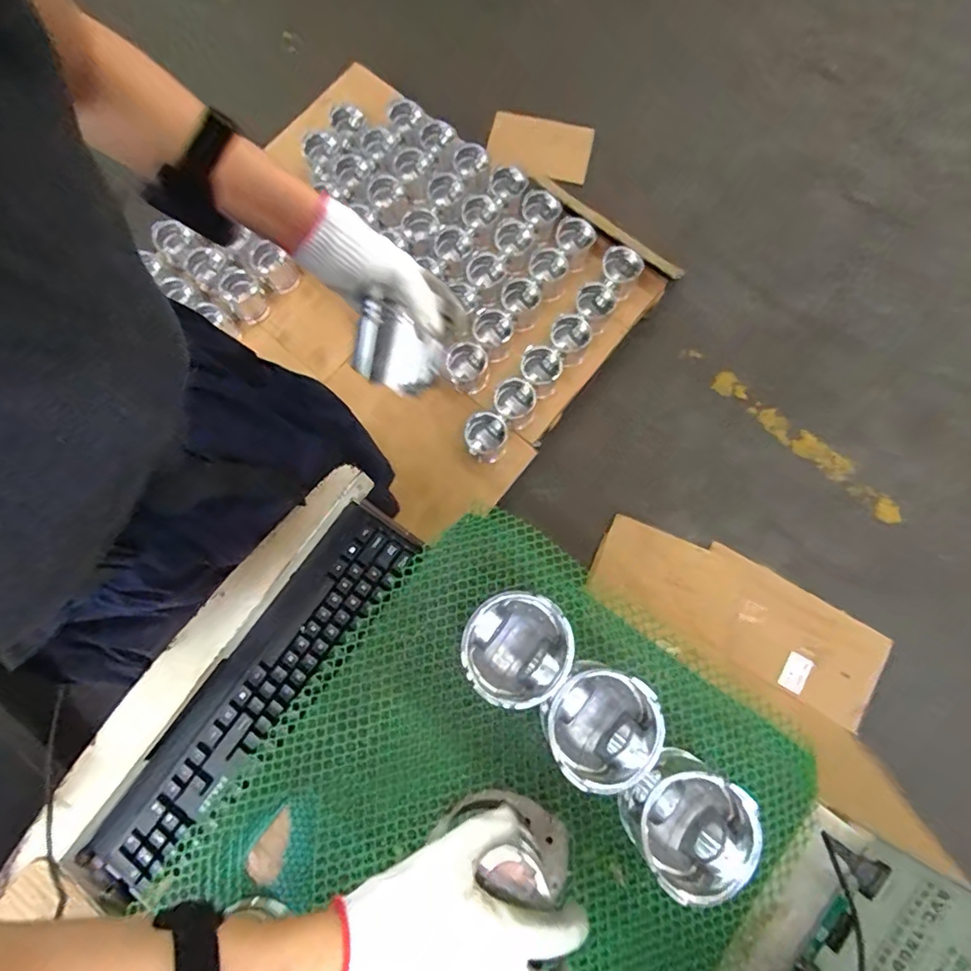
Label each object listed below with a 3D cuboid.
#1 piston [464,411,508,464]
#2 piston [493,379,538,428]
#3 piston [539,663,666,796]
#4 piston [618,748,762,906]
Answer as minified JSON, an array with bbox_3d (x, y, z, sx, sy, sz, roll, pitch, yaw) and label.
[{"bbox_3d":[0.003,-0.106,1.201,0.093,0.092,0.096,5,78,1],"label":"piston"},{"bbox_3d":[0.064,-0.180,1.215,0.091,0.075,0.087,0,78,0],"label":"piston"},{"bbox_3d":[0.095,0.197,0.456,0.087,0.074,0.085,0,78,0],"label":"piston"},{"bbox_3d":[0.162,0.272,0.443,0.086,0.069,0.089,0,78,0],"label":"piston"}]

